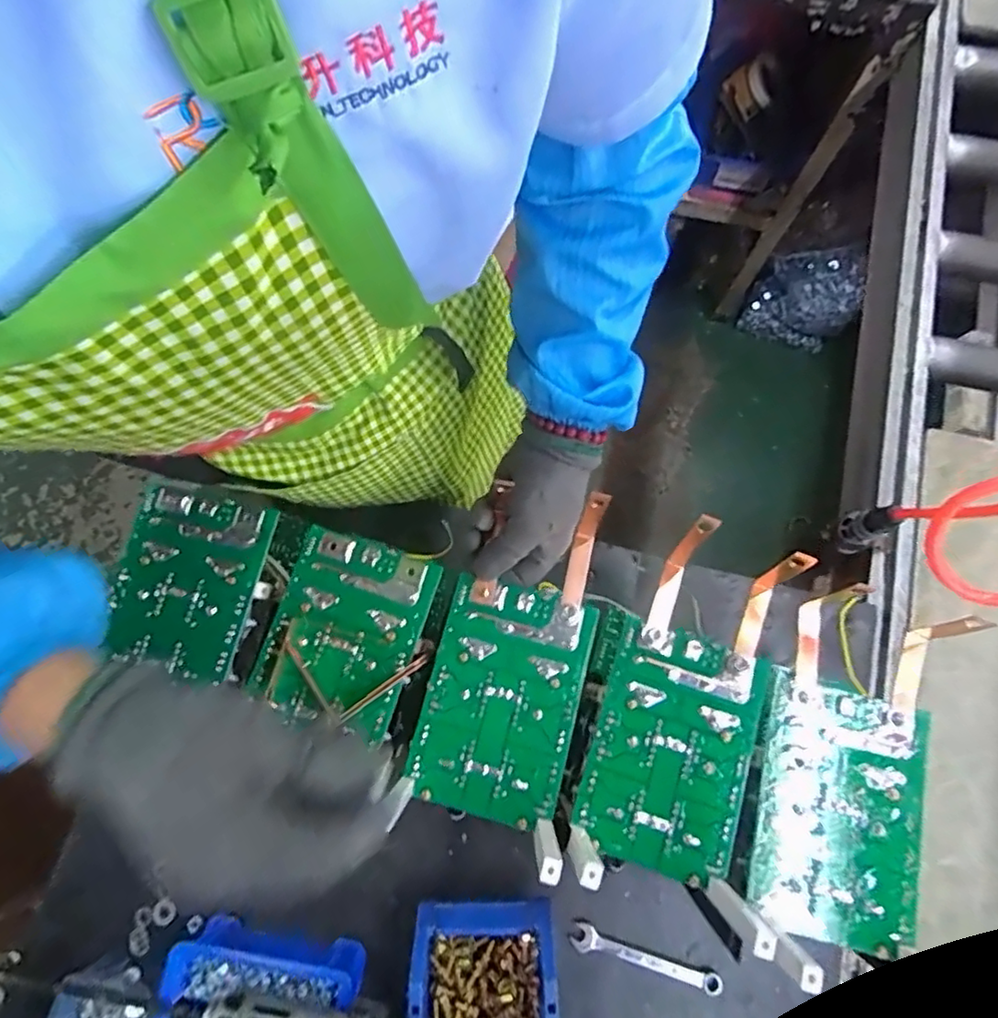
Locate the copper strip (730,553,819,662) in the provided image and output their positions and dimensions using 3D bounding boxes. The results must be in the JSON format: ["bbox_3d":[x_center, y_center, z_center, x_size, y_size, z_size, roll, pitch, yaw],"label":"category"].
[{"bbox_3d":[0.209,0.067,0.448,0.016,0.102,0.047,18,35,5],"label":"copper strip"}]

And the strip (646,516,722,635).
[{"bbox_3d":[0.138,0.054,0.455,0.016,0.078,0.086,23,77,6],"label":"strip"}]

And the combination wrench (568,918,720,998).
[{"bbox_3d":[0.127,0.390,0.505,0.131,0.008,0.021,18,77,5],"label":"combination wrench"}]

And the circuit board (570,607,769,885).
[{"bbox_3d":[0.124,0.174,0.430,0.122,0.015,0.163,14,76,4],"label":"circuit board"}]

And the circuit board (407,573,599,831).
[{"bbox_3d":[0.003,0.142,0.439,0.107,0.008,0.161,15,77,4],"label":"circuit board"}]

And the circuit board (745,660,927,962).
[{"bbox_3d":[0.243,0.216,0.419,0.110,0.018,0.165,13,76,4],"label":"circuit board"}]

